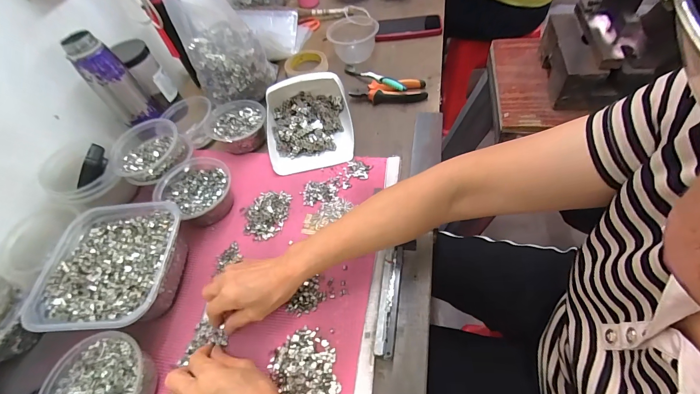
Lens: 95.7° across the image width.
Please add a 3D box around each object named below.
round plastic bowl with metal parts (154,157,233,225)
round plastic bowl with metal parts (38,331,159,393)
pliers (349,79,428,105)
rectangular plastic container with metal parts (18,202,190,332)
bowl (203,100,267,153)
[{"bbox_3d":[-0.243,-0.009,0.515,0.120,0.056,0.104,22,62,21],"label":"round plastic bowl with metal parts"},{"bbox_3d":[-0.284,0.222,0.364,0.107,0.048,0.111,-5,54,7],"label":"round plastic bowl with metal parts"},{"bbox_3d":[0.077,-0.210,0.641,0.150,0.032,0.049,-4,54,8],"label":"pliers"},{"bbox_3d":[-0.325,0.098,0.437,0.181,0.055,0.170,-6,54,6],"label":"rectangular plastic container with metal parts"},{"bbox_3d":[-0.214,-0.136,0.603,0.110,0.041,0.114,-5,54,7],"label":"bowl"}]

